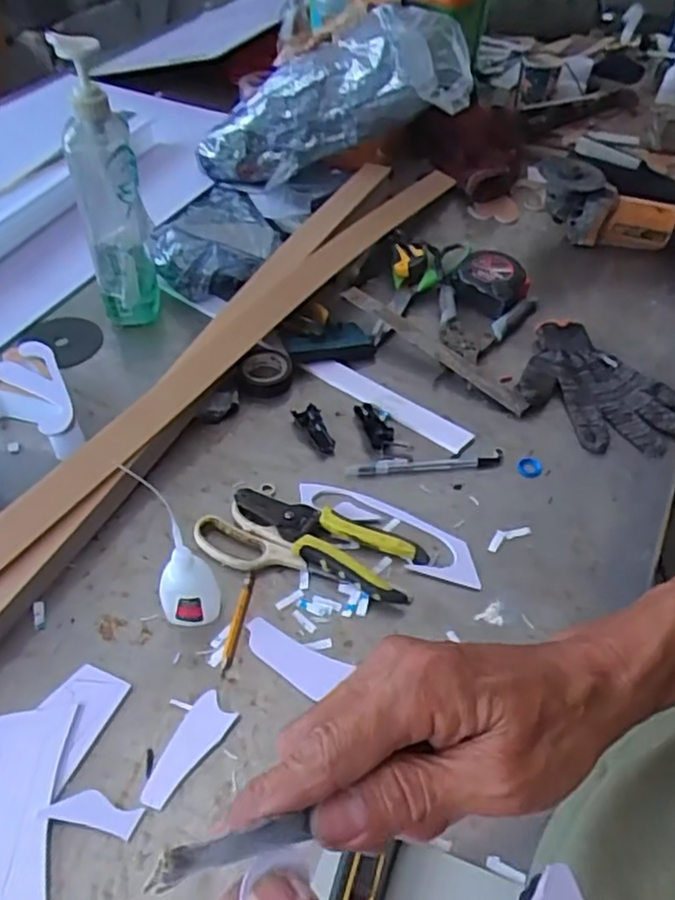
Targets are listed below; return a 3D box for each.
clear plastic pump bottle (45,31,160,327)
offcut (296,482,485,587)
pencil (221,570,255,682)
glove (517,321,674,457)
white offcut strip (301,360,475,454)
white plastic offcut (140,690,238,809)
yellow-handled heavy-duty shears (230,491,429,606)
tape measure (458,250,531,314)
[{"bbox_3d":[-0.233,-0.262,0.702,0.063,0.269,0.077,-12,48,-13],"label":"clear plastic pump bottle"},{"bbox_3d":[0.045,0.069,0.618,0.181,0.007,0.050,25,51,20],"label":"offcut"},{"bbox_3d":[-0.079,0.134,0.550,0.009,0.008,0.092,8,47,5],"label":"pencil"},{"bbox_3d":[0.277,-0.067,0.750,0.142,0.021,0.190,-34,56,-29],"label":"glove"},{"bbox_3d":[0.052,-0.052,0.732,0.194,0.007,0.034,32,55,24],"label":"white offcut strip"},{"bbox_3d":[-0.104,0.209,0.482,0.031,0.006,0.080,25,51,20],"label":"white plastic offcut"},{"bbox_3d":[-0.011,0.074,0.601,0.171,0.020,0.063,23,50,18],"label":"yellow-handled heavy-duty shears"},{"bbox_3d":[0.192,-0.204,0.858,0.086,0.046,0.071,35,55,27],"label":"tape measure"}]

